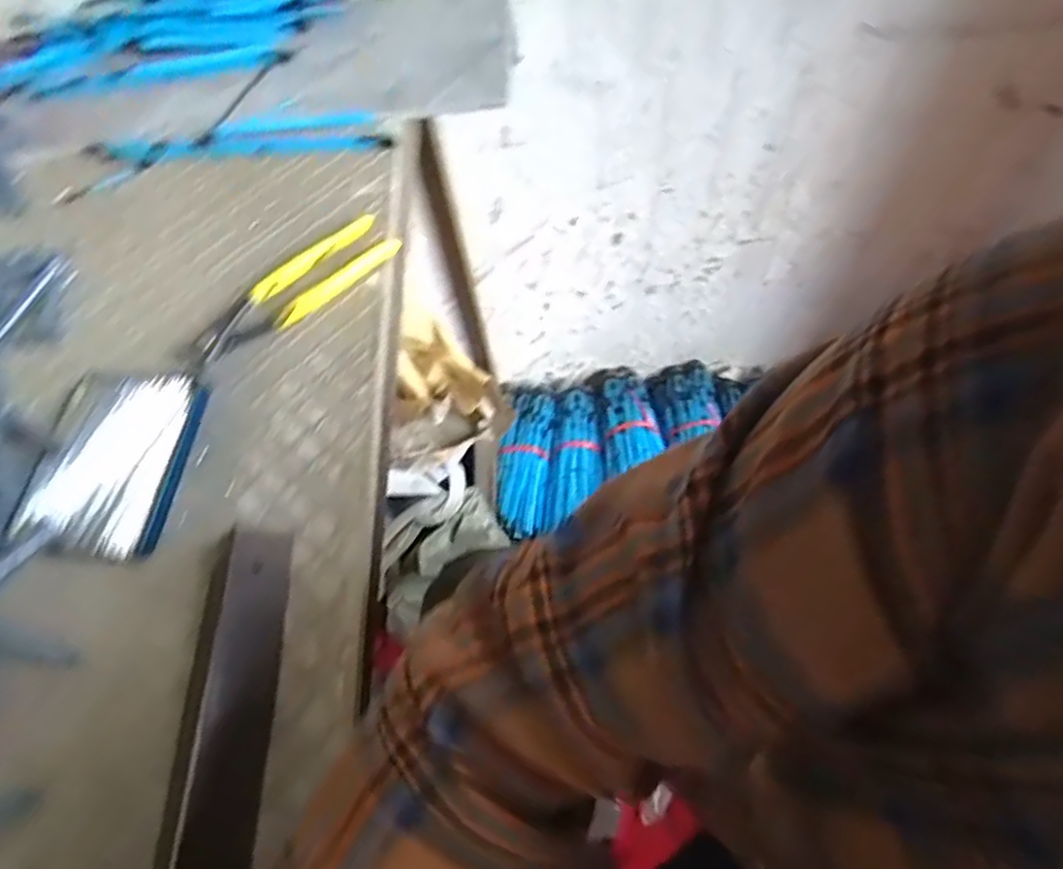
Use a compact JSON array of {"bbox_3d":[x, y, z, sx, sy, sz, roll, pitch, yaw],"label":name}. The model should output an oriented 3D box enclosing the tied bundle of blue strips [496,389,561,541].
[{"bbox_3d":[-0.014,0.038,1.195,0.102,0.069,0.323,3,60,6],"label":"tied bundle of blue strips"}]

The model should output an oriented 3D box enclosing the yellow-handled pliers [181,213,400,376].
[{"bbox_3d":[-0.180,-0.106,0.498,0.175,0.009,0.052,-39,65,-17],"label":"yellow-handled pliers"}]

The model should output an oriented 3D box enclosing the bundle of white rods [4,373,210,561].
[{"bbox_3d":[-0.275,0.016,0.438,0.101,0.011,0.127,2,60,5],"label":"bundle of white rods"}]

